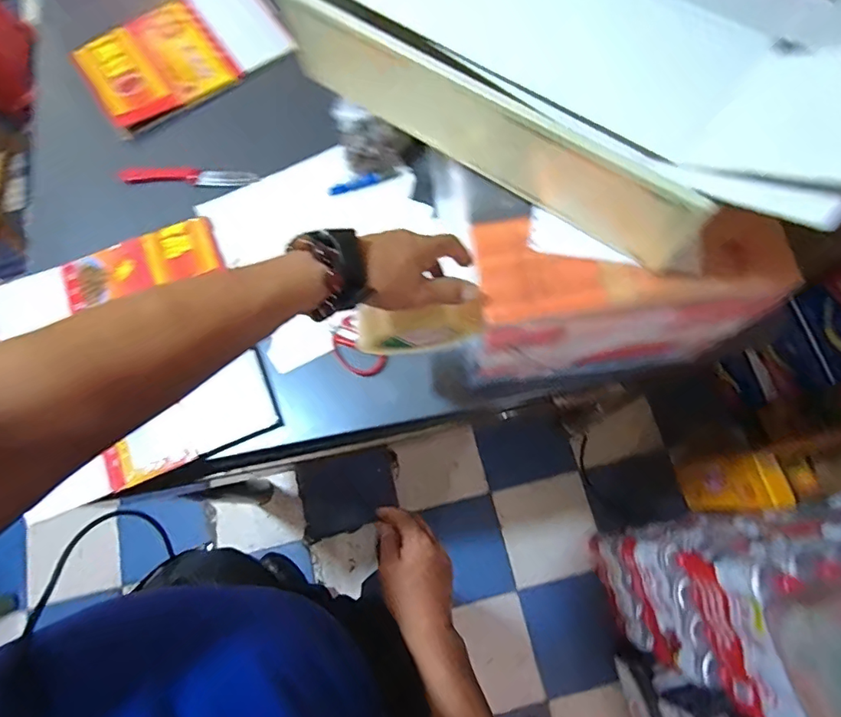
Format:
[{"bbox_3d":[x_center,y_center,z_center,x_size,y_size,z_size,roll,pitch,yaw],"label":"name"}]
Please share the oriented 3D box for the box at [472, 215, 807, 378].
[{"bbox_3d":[0.200,-0.062,0.533,0.281,0.182,0.104,-6,73,1],"label":"box"}]

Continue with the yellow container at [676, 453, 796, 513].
[{"bbox_3d":[0.697,0.281,1.135,0.070,0.336,0.116,-9,73,0],"label":"yellow container"}]

